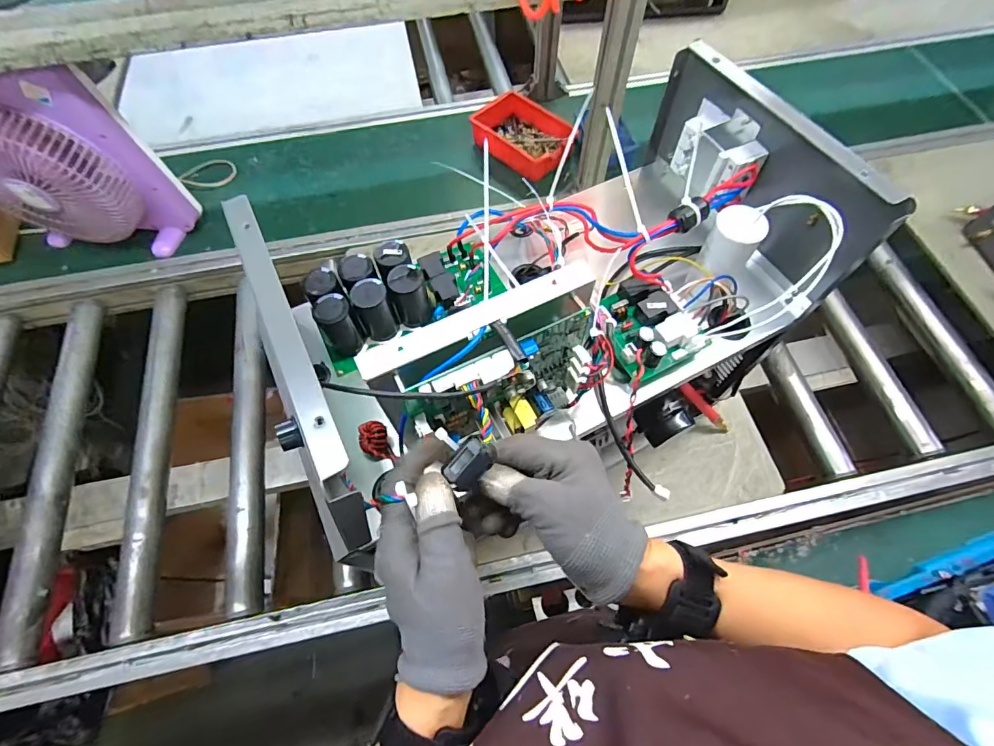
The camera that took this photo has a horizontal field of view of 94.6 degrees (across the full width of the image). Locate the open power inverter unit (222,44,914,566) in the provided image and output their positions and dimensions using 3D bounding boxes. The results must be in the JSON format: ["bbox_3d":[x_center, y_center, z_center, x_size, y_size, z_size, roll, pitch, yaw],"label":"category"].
[{"bbox_3d":[0.057,-0.073,0.431,0.505,0.195,0.294,-29,67,-13],"label":"open power inverter unit"}]

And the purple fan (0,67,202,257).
[{"bbox_3d":[-0.684,-0.324,0.722,0.270,0.285,0.129,8,64,4],"label":"purple fan"}]

